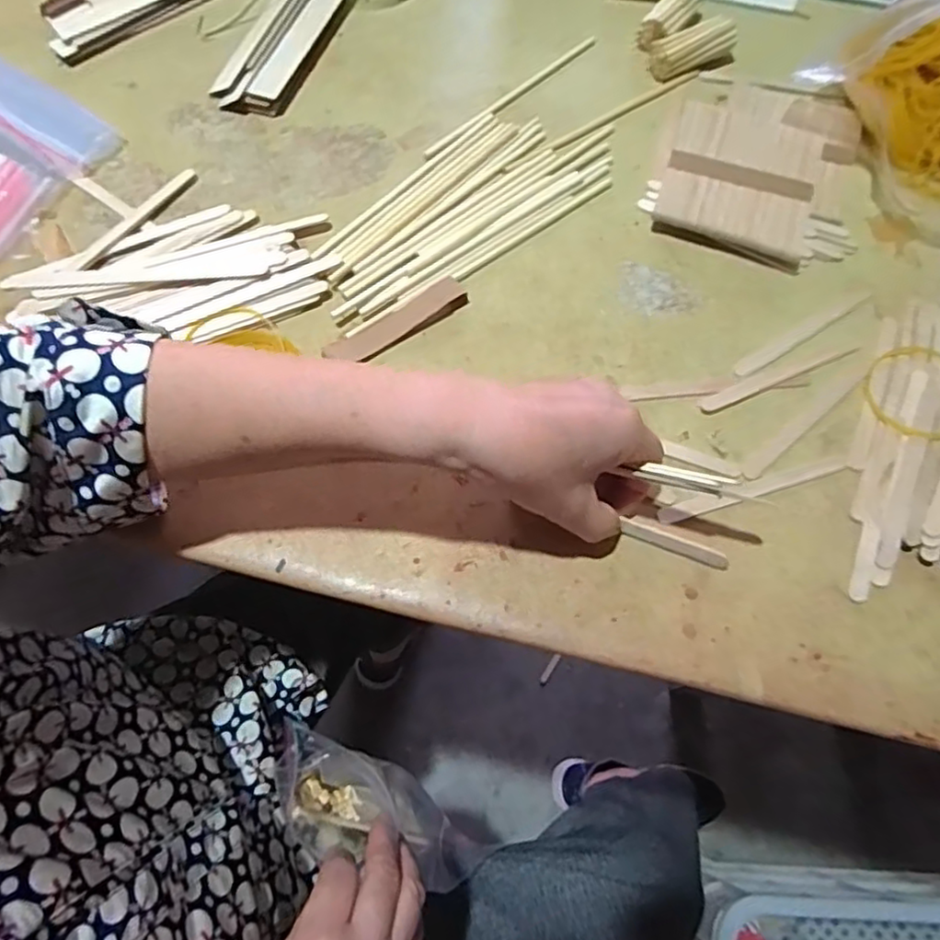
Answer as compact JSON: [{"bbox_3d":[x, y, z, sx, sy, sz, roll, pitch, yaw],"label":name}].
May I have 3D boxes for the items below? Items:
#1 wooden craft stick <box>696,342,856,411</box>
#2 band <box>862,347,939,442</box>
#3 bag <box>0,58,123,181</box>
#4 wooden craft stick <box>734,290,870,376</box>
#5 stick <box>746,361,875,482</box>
[{"bbox_3d":[0.198,-0.060,0.407,0.114,0.004,0.010,-22,69,-10],"label":"wooden craft stick"},{"bbox_3d":[0.280,-0.048,0.401,0.062,0.005,0.070,6,63,7],"label":"band"},{"bbox_3d":[-0.352,-0.269,0.487,0.175,0.015,0.075,31,70,11],"label":"bag"},{"bbox_3d":[0.220,-0.092,0.421,0.117,0.004,0.011,-30,71,-13],"label":"wooden craft stick"},{"bbox_3d":[0.209,-0.031,0.394,0.117,0.004,0.011,-37,73,-15],"label":"stick"}]

